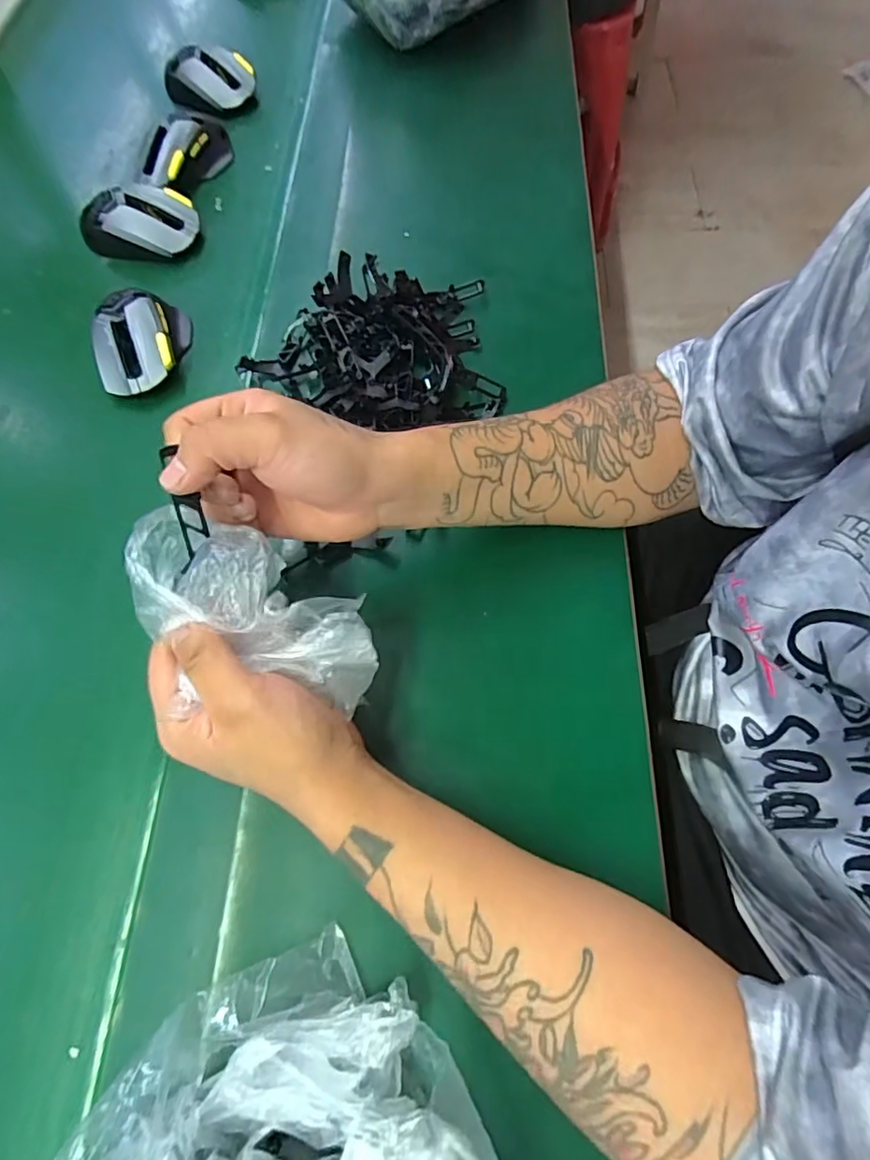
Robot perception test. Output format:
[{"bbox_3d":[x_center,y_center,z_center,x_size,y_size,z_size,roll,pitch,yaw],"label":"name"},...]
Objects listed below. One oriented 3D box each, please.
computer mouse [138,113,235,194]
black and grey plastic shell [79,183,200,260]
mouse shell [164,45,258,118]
[{"bbox_3d":[-0.251,-0.430,0.564,0.058,0.039,0.114,22,68,11],"label":"computer mouse"},{"bbox_3d":[-0.277,-0.336,0.522,0.103,0.035,0.062,9,67,6],"label":"black and grey plastic shell"},{"bbox_3d":[-0.252,-0.551,0.616,0.092,0.042,0.061,6,66,4],"label":"mouse shell"}]

